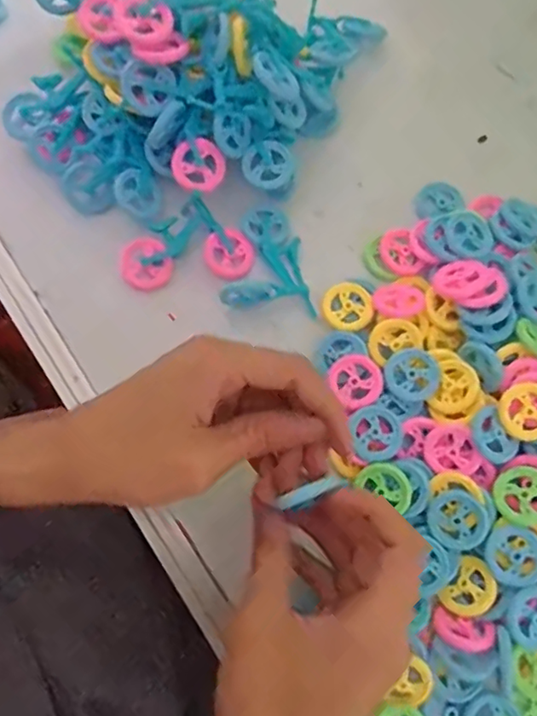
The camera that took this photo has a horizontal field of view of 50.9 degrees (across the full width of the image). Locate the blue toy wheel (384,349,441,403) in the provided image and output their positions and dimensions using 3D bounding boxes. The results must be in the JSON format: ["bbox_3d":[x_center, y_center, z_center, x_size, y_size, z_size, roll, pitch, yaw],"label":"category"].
[{"bbox_3d":[0.080,0.009,0.313,0.028,0.005,0.029,0,75,-2],"label":"blue toy wheel"}]

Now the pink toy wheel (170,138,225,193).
[{"bbox_3d":[-0.040,-0.110,0.323,0.029,0.005,0.029,0,102,-2],"label":"pink toy wheel"}]

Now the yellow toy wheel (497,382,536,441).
[{"bbox_3d":[0.136,0.028,0.296,0.029,0.004,0.030,0,92,4],"label":"yellow toy wheel"}]

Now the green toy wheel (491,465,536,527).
[{"bbox_3d":[0.132,0.070,0.288,0.030,0.007,0.029,0,75,-2],"label":"green toy wheel"}]

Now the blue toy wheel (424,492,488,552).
[{"bbox_3d":[0.098,0.084,0.291,0.028,0.004,0.029,-2,81,14],"label":"blue toy wheel"}]

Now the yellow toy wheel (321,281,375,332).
[{"bbox_3d":[0.047,-0.030,0.329,0.029,0.004,0.029,0,75,-2],"label":"yellow toy wheel"}]

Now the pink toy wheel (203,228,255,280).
[{"bbox_3d":[-0.024,-0.062,0.338,0.028,0.004,0.030,0,91,-7],"label":"pink toy wheel"}]

